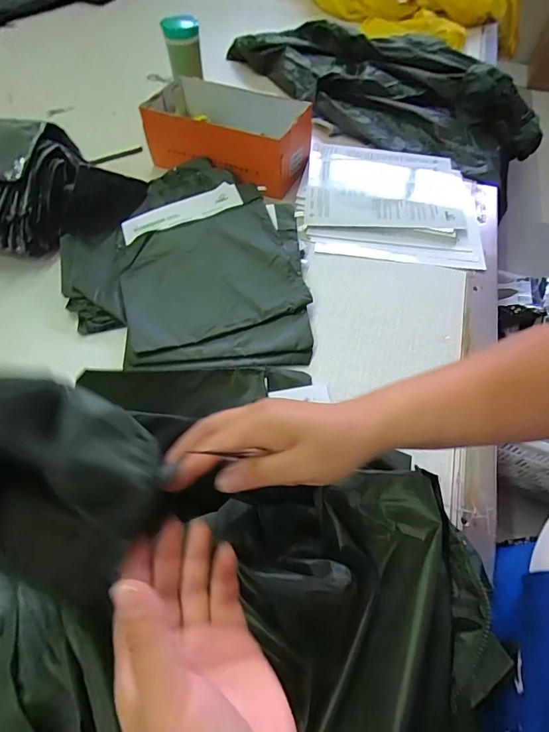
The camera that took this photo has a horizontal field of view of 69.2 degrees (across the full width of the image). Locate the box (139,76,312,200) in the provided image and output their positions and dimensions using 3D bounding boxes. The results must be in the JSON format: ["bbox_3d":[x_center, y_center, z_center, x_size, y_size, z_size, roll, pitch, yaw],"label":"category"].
[{"bbox_3d":[-0.084,-0.437,0.756,0.283,0.110,0.200,20,59,13],"label":"box"}]

